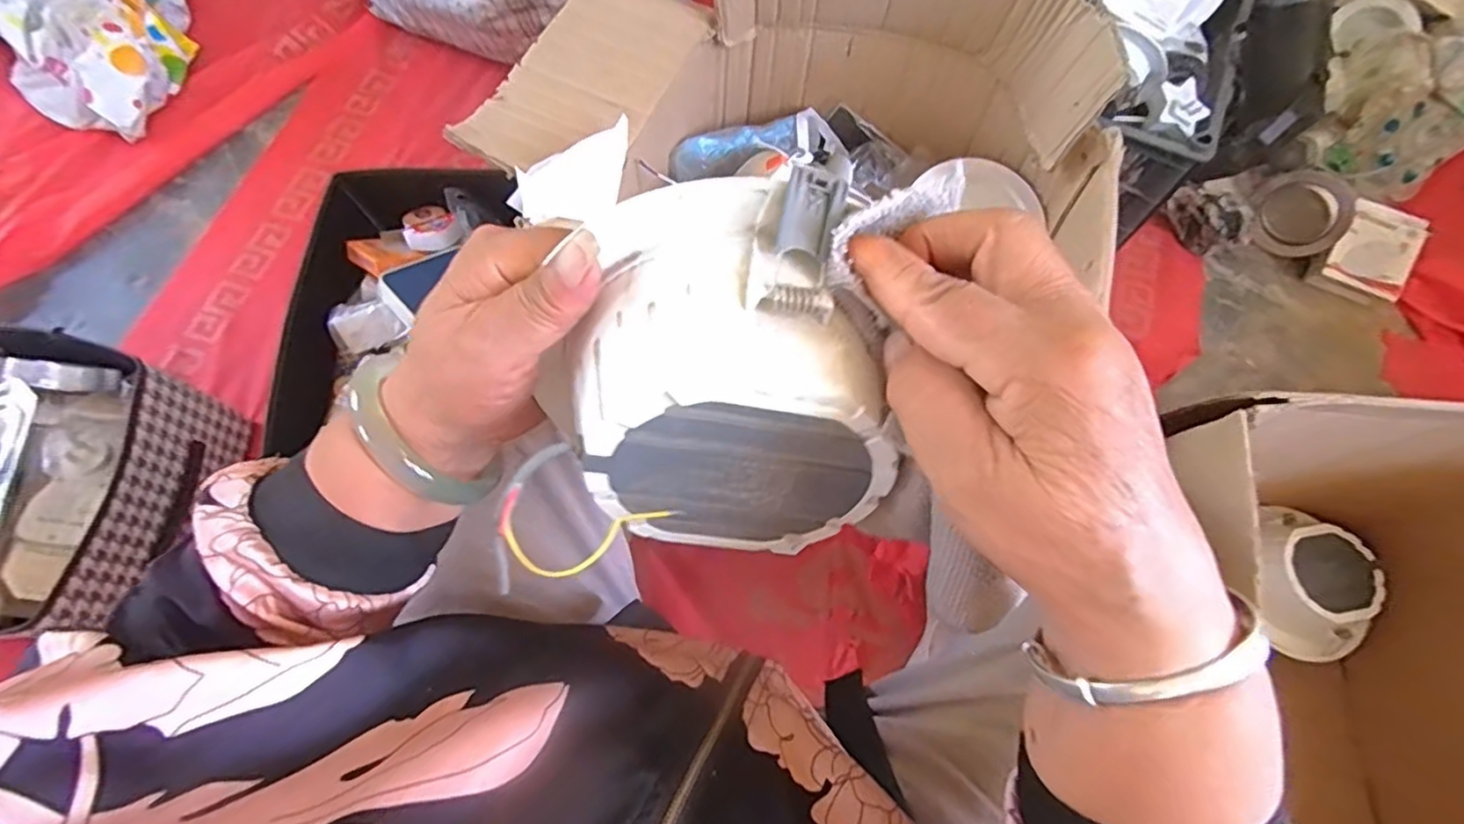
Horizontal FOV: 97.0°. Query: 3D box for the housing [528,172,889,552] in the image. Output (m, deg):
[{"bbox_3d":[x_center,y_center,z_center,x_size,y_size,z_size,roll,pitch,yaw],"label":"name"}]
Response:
[{"bbox_3d":[-0.005,-0.008,0.233,0.106,0.103,0.102,0,72,0],"label":"housing"}]

